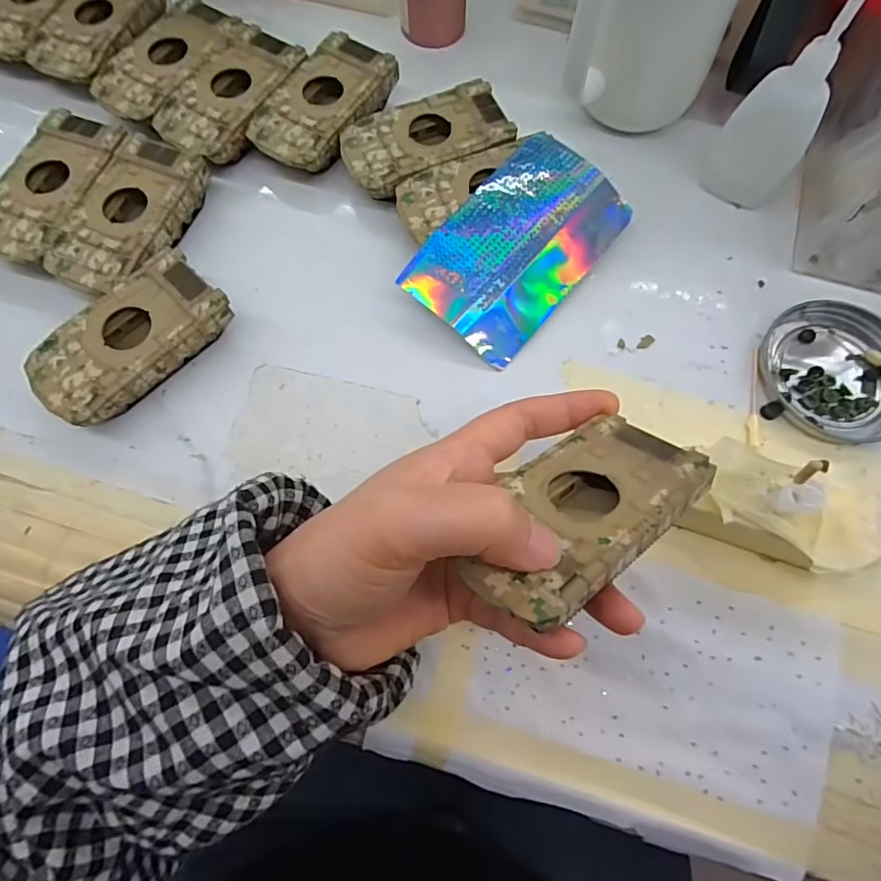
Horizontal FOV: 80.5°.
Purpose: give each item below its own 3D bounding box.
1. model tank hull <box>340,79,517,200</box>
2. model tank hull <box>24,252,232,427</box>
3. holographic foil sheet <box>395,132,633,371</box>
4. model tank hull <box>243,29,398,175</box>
[{"bbox_3d":[-0.008,-0.175,0.313,0.095,0.026,0.052,-24,74,-7],"label":"model tank hull"},{"bbox_3d":[-0.159,-0.051,0.271,0.051,0.026,0.095,43,77,13],"label":"model tank hull"},{"bbox_3d":[0.043,-0.106,0.288,0.075,0.027,0.122,37,76,11],"label":"holographic foil sheet"},{"bbox_3d":[-0.071,-0.202,0.322,0.052,0.025,0.095,29,74,9],"label":"model tank hull"}]

